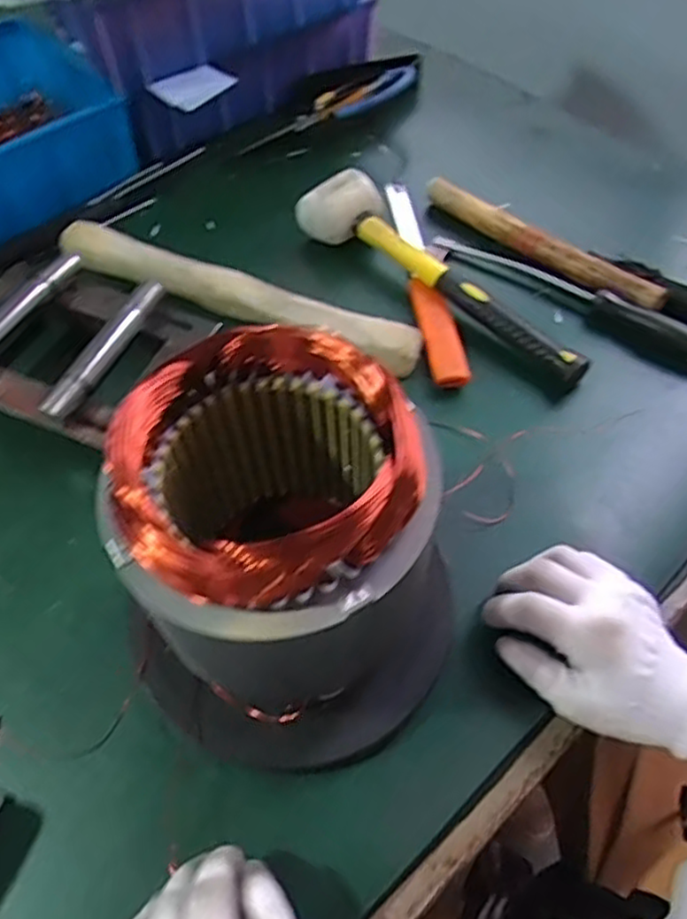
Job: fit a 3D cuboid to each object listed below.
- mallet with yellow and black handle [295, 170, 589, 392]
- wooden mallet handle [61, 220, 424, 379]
[{"bbox_3d":[0.081,-0.155,0.572,0.281,0.040,0.062,39,65,24],"label":"mallet with yellow and black handle"},{"bbox_3d":[-0.091,-0.138,0.574,0.321,0.025,0.034,21,59,14],"label":"wooden mallet handle"}]

